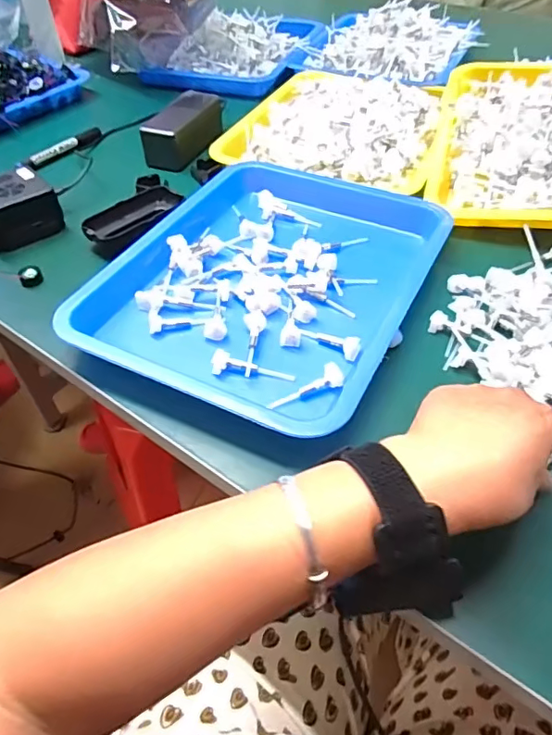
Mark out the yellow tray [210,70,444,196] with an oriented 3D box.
[{"bbox_3d":[0.086,-0.322,0.673,0.251,0.038,0.248,16,51,16],"label":"yellow tray"}]

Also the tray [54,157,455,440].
[{"bbox_3d":[0.002,-0.097,0.496,0.263,0.032,0.329,20,52,19],"label":"tray"}]

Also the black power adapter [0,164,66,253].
[{"bbox_3d":[-0.290,-0.173,0.573,0.083,0.056,0.065,-35,56,-26],"label":"black power adapter"}]

